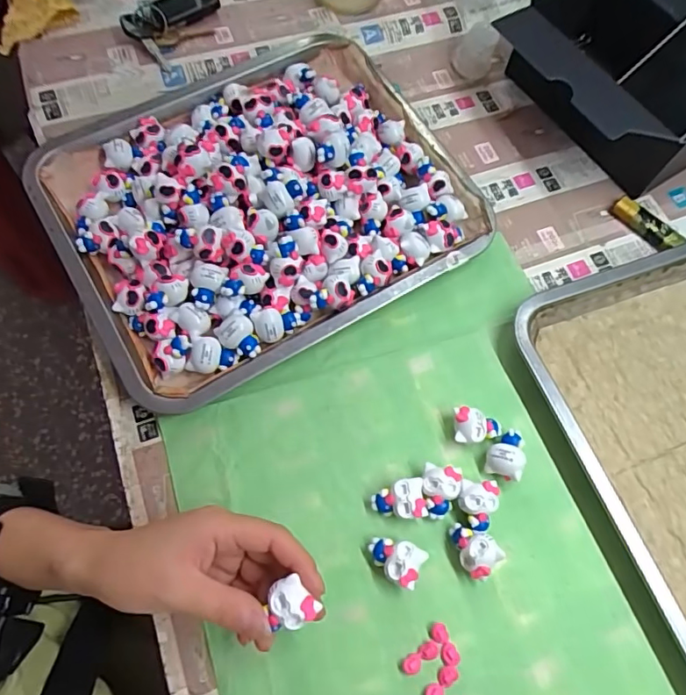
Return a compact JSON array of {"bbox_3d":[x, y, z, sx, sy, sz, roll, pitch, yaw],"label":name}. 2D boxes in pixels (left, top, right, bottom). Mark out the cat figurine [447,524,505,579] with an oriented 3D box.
[{"bbox_3d":[0.082,0.129,0.336,0.031,0.022,0.024,41,71,13],"label":"cat figurine"}]

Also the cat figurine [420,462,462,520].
[{"bbox_3d":[0.063,0.096,0.351,0.025,0.018,0.033,13,68,2],"label":"cat figurine"}]

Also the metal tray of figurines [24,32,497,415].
[{"bbox_3d":[-0.067,-0.123,0.417,0.309,0.045,0.261,-29,72,-14],"label":"metal tray of figurines"}]

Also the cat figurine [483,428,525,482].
[{"bbox_3d":[0.112,0.073,0.364,0.022,0.024,0.034,15,68,3],"label":"cat figurine"}]

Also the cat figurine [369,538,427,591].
[{"bbox_3d":[0.033,0.133,0.333,0.034,0.019,0.024,27,69,8],"label":"cat figurine"}]

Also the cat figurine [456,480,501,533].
[{"bbox_3d":[0.089,0.105,0.349,0.027,0.019,0.031,0,68,-3],"label":"cat figurine"}]

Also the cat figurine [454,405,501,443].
[{"bbox_3d":[0.093,0.056,0.371,0.032,0.019,0.024,1,68,-3],"label":"cat figurine"}]

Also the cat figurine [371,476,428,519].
[{"bbox_3d":[0.036,0.101,0.348,0.034,0.019,0.025,-6,68,-6],"label":"cat figurine"}]

